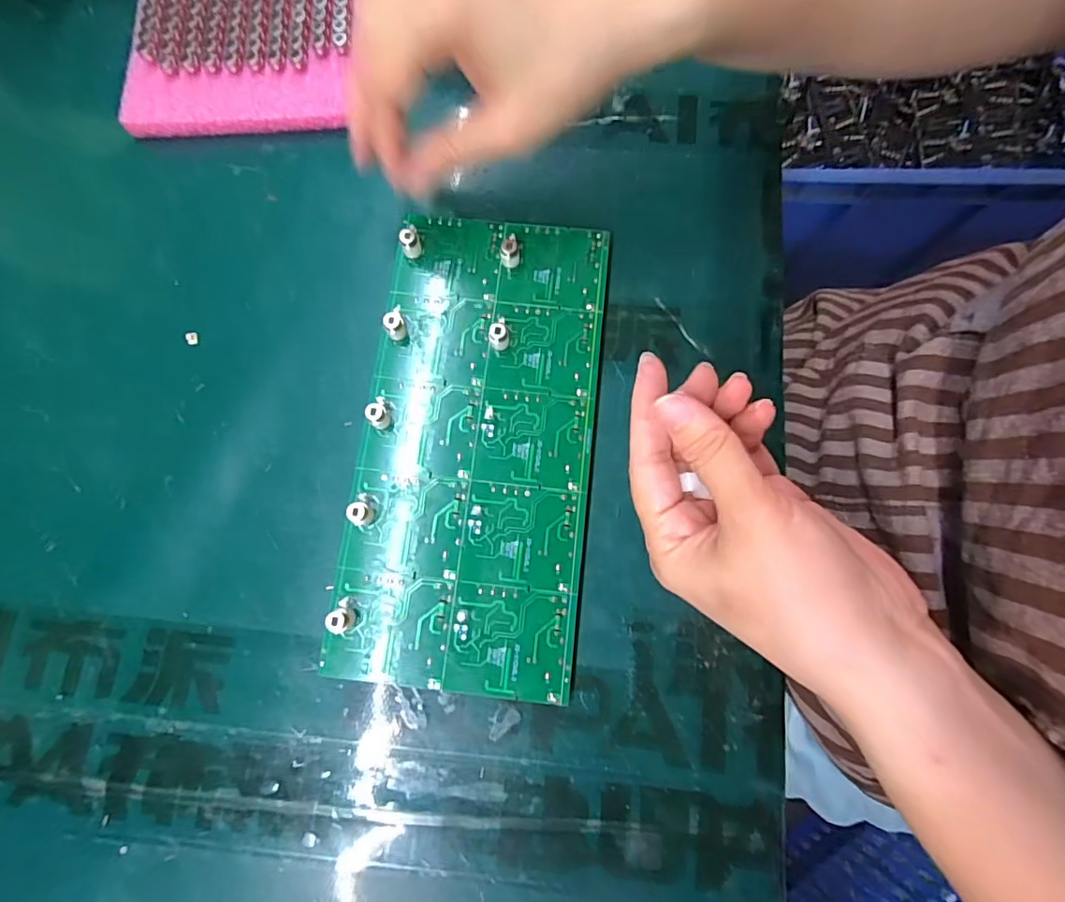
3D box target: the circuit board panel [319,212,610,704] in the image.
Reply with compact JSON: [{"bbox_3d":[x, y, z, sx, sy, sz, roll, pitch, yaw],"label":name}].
[{"bbox_3d":[-0.025,-0.009,0.249,0.106,0.017,0.226,6,77,2],"label":"circuit board panel"}]

